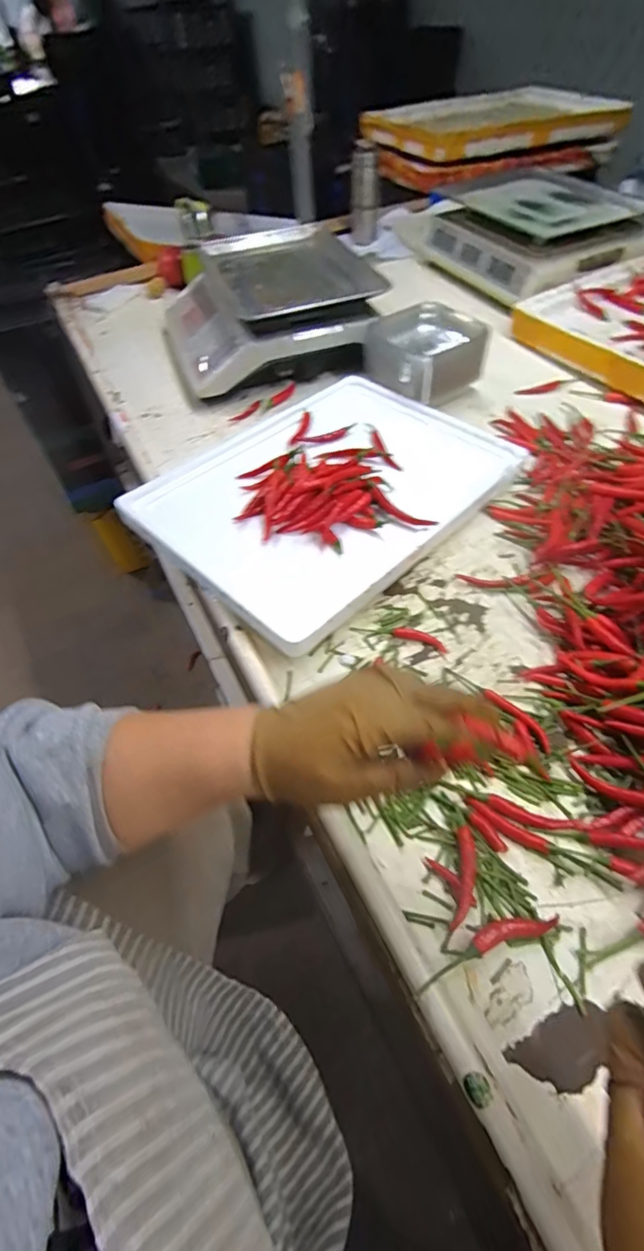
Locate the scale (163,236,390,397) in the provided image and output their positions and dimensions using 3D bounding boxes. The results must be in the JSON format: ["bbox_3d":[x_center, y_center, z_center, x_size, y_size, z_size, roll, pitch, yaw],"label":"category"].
[{"bbox_3d":[-0.092,-0.513,0.836,0.311,0.093,0.331,-19,54,-10],"label":"scale"}]

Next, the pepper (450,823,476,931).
[{"bbox_3d":[0.101,0.180,0.372,0.013,0.014,0.068,10,53,9],"label":"pepper"}]

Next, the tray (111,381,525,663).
[{"bbox_3d":[0.009,-0.166,0.621,0.299,0.051,0.414,35,60,25],"label":"tray"}]

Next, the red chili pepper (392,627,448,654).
[{"bbox_3d":[0.097,0.013,0.509,0.054,0.008,0.017,19,55,16],"label":"red chili pepper"}]

